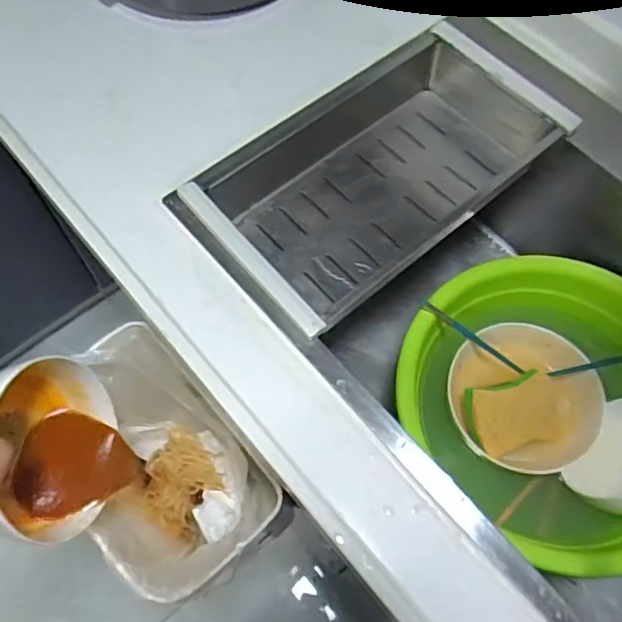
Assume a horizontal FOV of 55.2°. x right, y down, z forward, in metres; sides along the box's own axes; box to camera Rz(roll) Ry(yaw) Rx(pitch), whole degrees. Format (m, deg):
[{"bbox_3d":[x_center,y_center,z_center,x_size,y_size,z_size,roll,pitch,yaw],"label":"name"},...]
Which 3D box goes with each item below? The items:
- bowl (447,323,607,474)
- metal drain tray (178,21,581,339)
[{"bbox_3d":[0.224,0.090,0.637,0.151,0.057,0.153,0,64,-1],"label":"bowl"},{"bbox_3d":[0.069,-0.144,0.643,0.384,0.079,0.215,-38,71,-17],"label":"metal drain tray"}]

